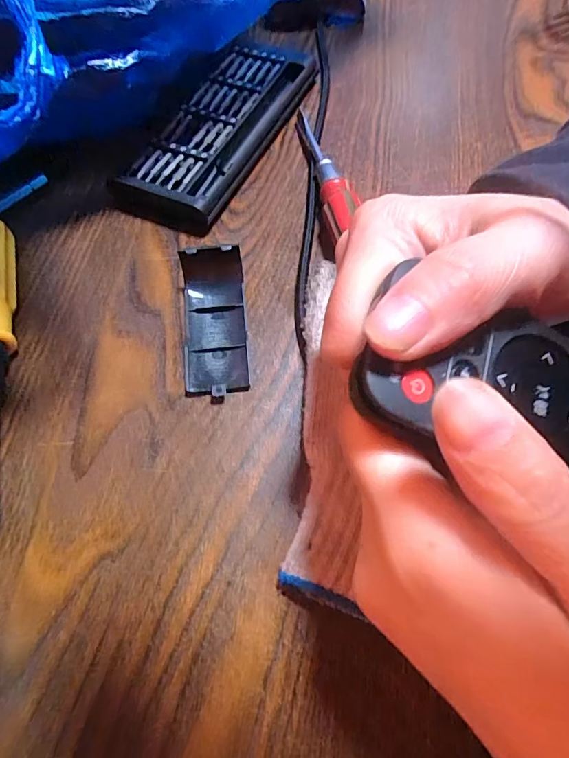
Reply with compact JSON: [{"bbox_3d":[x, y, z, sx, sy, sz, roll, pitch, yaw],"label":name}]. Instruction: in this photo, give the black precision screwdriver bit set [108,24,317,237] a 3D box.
[{"bbox_3d":[-0.035,-0.161,0.278,0.062,0.012,0.187,22,66,13],"label":"black precision screwdriver bit set"}]

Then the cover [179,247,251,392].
[{"bbox_3d":[-0.033,-0.028,0.212,0.029,0.018,0.070,-6,62,0],"label":"cover"}]

